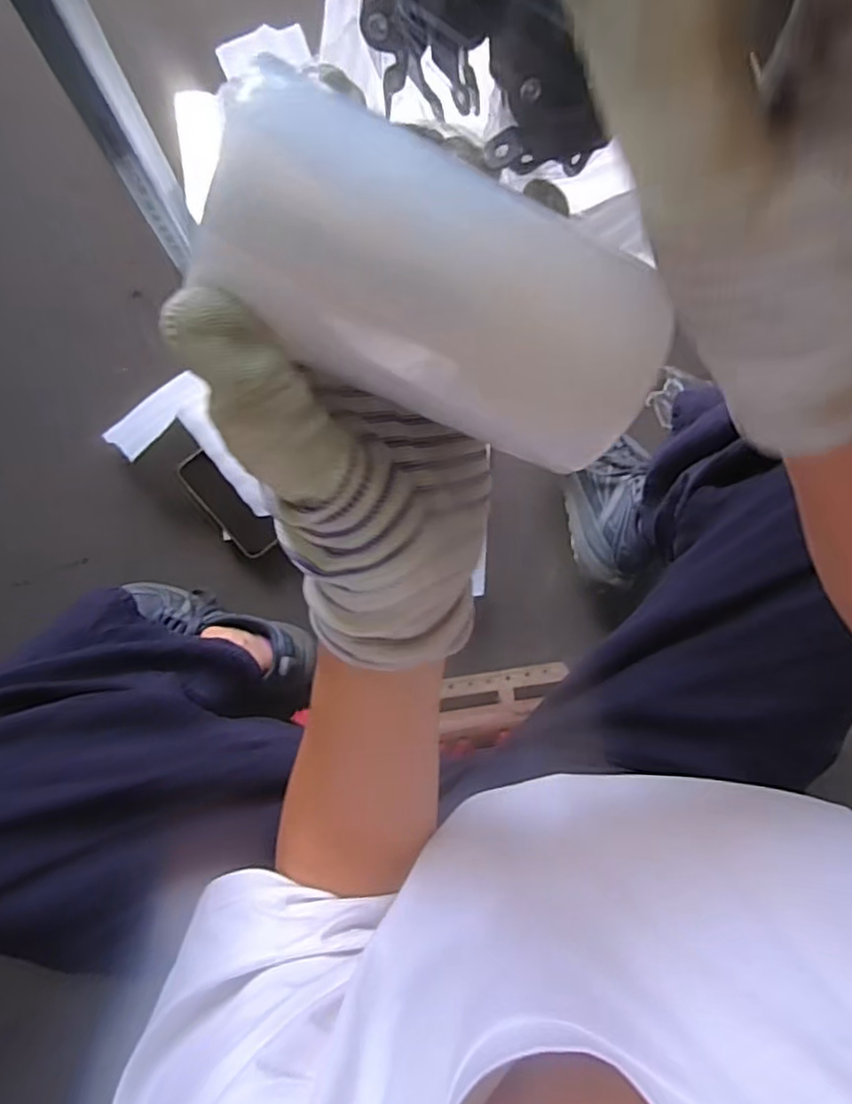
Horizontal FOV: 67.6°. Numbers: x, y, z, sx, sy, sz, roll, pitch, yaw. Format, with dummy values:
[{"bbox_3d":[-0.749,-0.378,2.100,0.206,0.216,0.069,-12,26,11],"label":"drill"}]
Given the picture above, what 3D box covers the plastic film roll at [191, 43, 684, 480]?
[{"bbox_3d":[0.005,-0.057,0.141,0.102,0.037,0.041,21,81,-24],"label":"plastic film roll"}]

